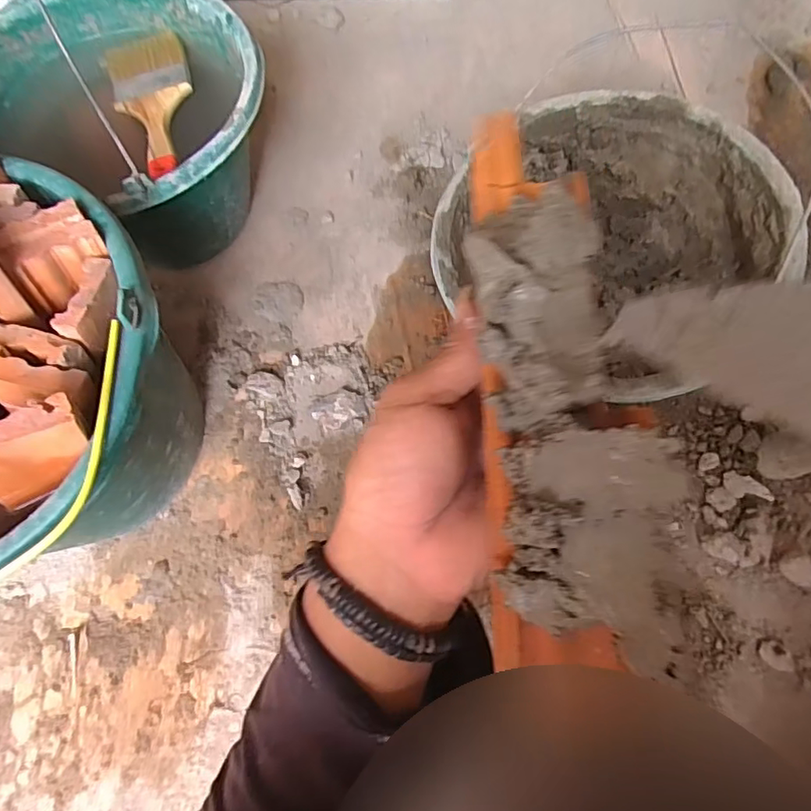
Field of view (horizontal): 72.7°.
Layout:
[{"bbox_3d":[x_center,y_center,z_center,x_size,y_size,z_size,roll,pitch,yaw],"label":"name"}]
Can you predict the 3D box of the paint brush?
[{"bbox_3d":[-0.236,-0.287,0.522,0.074,0.022,0.187,-19,72,-5],"label":"paint brush"}]

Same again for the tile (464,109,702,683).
[{"bbox_3d":[0.053,-0.019,0.205,0.060,0.036,0.216,-6,75,-1],"label":"tile"}]

